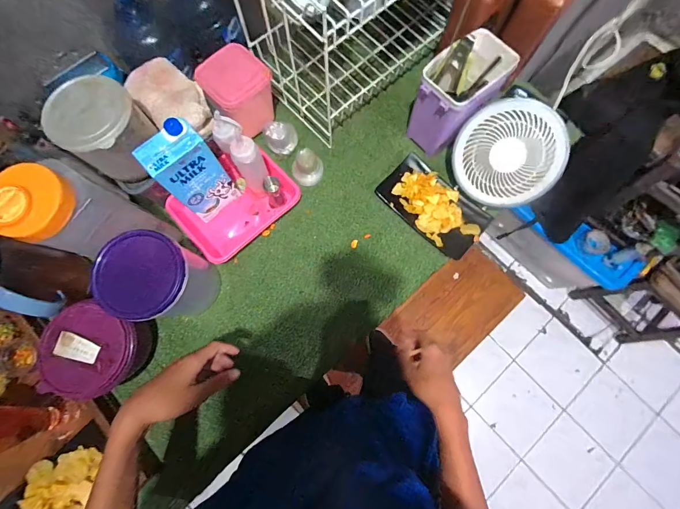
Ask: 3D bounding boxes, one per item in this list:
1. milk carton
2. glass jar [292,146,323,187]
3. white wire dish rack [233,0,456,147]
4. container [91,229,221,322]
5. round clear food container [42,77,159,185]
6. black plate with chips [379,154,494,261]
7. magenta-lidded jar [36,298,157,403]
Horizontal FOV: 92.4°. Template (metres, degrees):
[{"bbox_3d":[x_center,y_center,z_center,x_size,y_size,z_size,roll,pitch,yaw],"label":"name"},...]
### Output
[{"bbox_3d":[-0.256,-0.137,0.579,0.092,0.201,0.062,-43,81,-10],"label":"milk carton"},{"bbox_3d":[-0.066,-0.178,0.668,0.060,0.054,0.052,-13,77,-4],"label":"glass jar"},{"bbox_3d":[0.063,-0.506,0.618,0.462,0.306,0.256,-41,80,-10],"label":"white wire dish rack"},{"bbox_3d":[-0.298,0.050,0.550,0.134,0.177,0.121,6,77,1],"label":"container"},{"bbox_3d":[-0.367,-0.196,0.518,0.122,0.099,0.125,0,77,-1],"label":"round clear food container"},{"bbox_3d":[0.188,-0.099,0.658,0.117,0.043,0.217,-44,81,-10],"label":"black plate with chips"},{"bbox_3d":[-0.404,0.162,0.559,0.147,0.121,0.136,0,77,-1],"label":"magenta-lidded jar"}]

